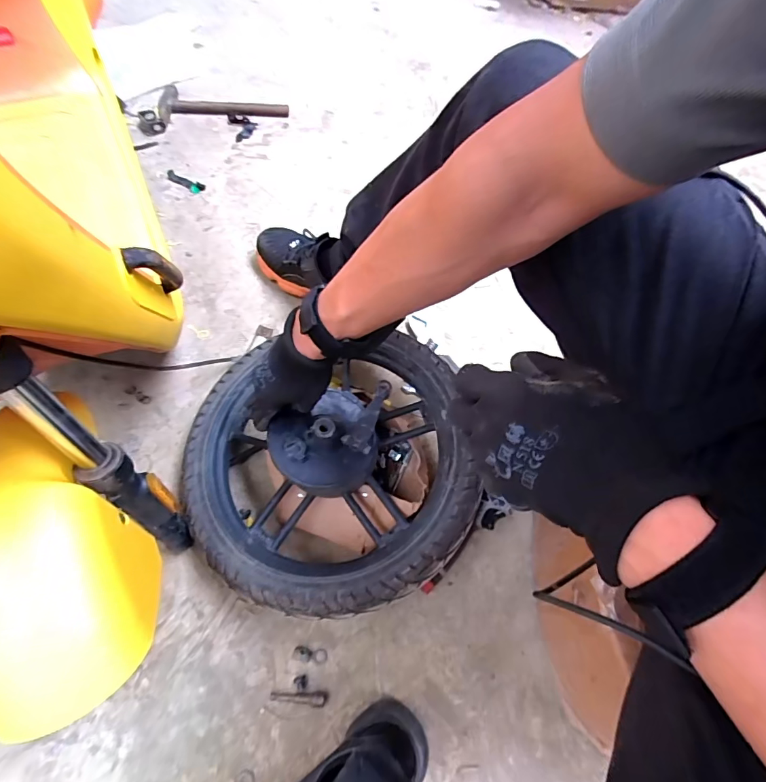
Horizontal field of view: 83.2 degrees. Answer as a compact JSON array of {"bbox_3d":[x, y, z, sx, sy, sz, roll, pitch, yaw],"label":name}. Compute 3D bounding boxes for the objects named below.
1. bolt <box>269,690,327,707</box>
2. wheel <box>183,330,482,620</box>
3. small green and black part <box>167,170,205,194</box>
[{"bbox_3d":[-0.098,0.355,0.500,0.065,0.012,0.014,6,63,0],"label":"bolt"},{"bbox_3d":[-0.075,0.091,0.529,0.336,0.092,0.317,0,63,-3],"label":"wheel"},{"bbox_3d":[-0.400,-0.426,0.874,0.087,0.011,0.029,30,65,11],"label":"small green and black part"}]

